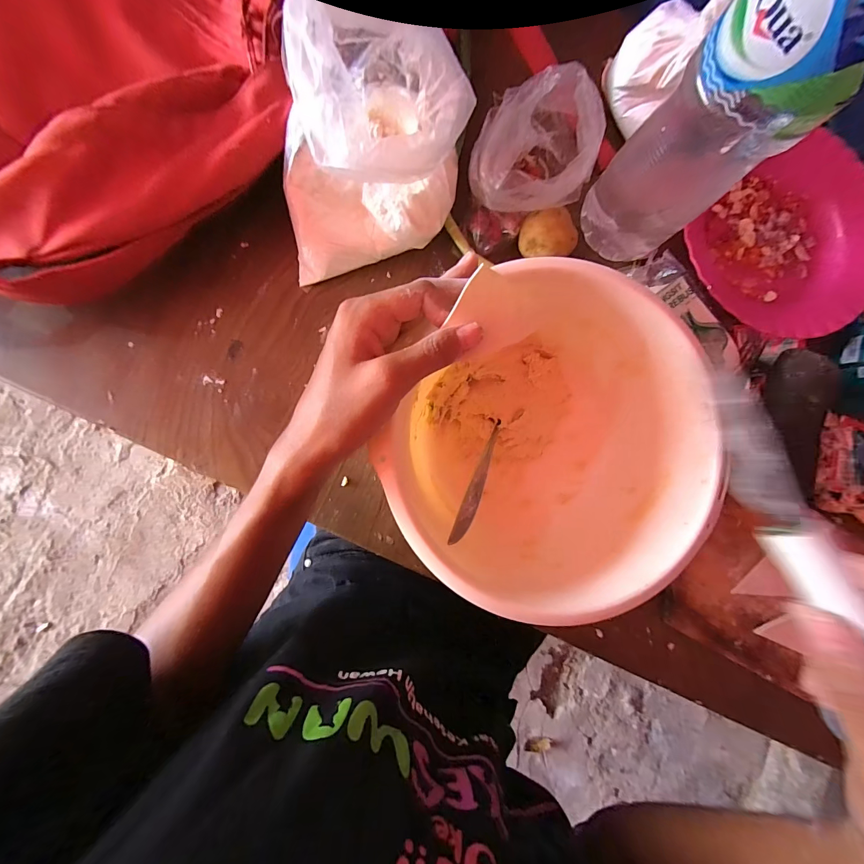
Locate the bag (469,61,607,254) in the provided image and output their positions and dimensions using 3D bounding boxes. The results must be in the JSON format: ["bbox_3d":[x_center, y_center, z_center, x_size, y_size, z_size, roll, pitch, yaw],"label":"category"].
[{"bbox_3d":[0.083,-0.223,0.318,0.112,0.078,0.086,-26,90,-9],"label":"bag"}]

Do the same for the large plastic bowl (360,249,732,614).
[{"bbox_3d":[0.091,0.006,0.305,0.222,0.098,0.230,0,86,-8],"label":"large plastic bowl"}]

